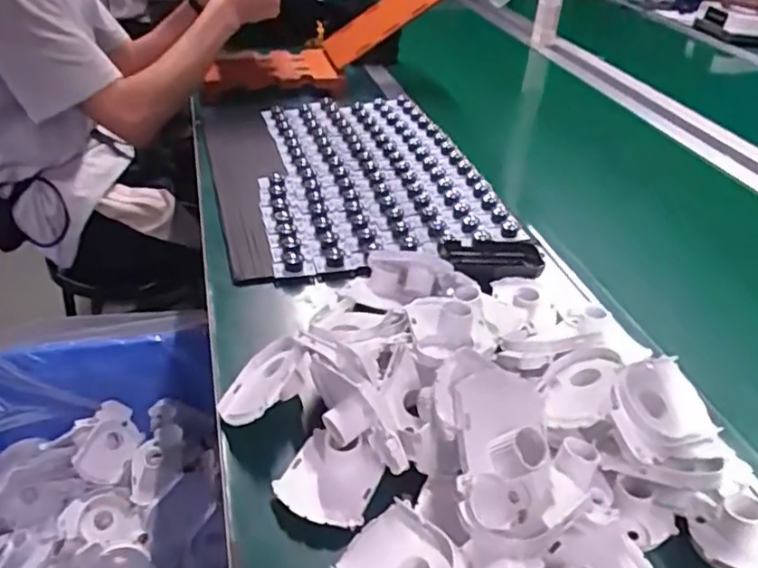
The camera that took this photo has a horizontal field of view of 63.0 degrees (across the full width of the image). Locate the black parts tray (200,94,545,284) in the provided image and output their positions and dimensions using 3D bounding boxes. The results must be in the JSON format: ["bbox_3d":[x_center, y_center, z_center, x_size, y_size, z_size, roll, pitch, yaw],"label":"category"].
[{"bbox_3d":[-0.038,-0.140,0.834,0.350,0.037,0.503,-8,38,-16],"label":"black parts tray"}]

